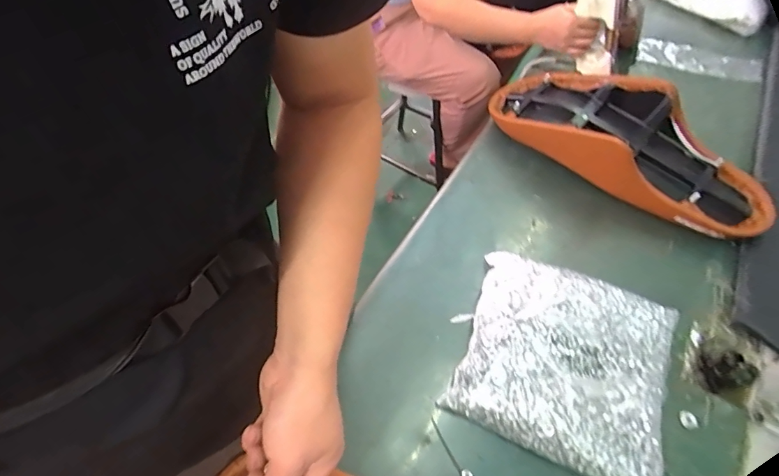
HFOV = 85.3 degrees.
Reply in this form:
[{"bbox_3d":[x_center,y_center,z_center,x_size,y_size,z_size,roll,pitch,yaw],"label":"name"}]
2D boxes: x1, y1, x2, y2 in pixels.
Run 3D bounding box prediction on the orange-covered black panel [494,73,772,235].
[{"bbox_3d":[0.372,-0.165,0.708,0.182,0.115,0.482,-36,63,-20],"label":"orange-covered black panel"}]

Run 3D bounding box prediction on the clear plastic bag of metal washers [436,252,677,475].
[{"bbox_3d":[0.219,0.148,0.532,0.238,0.062,0.231,21,59,15],"label":"clear plastic bag of metal washers"}]

